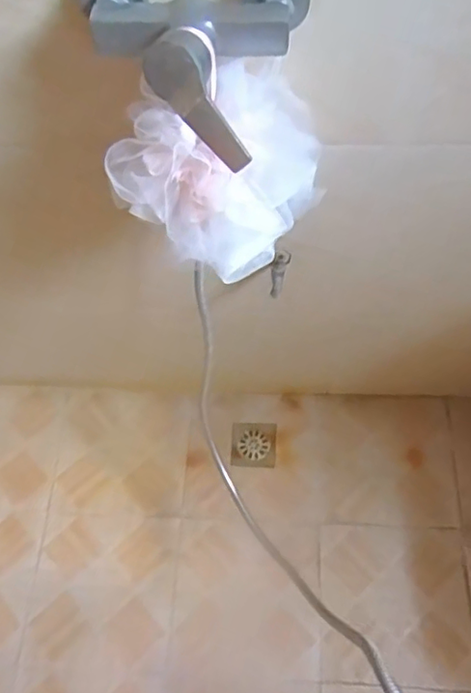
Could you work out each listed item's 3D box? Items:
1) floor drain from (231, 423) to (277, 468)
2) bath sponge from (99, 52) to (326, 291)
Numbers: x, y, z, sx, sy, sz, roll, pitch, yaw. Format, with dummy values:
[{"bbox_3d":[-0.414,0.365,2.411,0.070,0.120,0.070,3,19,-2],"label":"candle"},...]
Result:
[{"bbox_3d":[0.044,0.227,1.364,0.105,0.008,0.100,5,73,-9],"label":"floor drain"},{"bbox_3d":[-0.004,-0.182,0.588,0.156,0.130,0.196,37,71,18],"label":"bath sponge"}]

